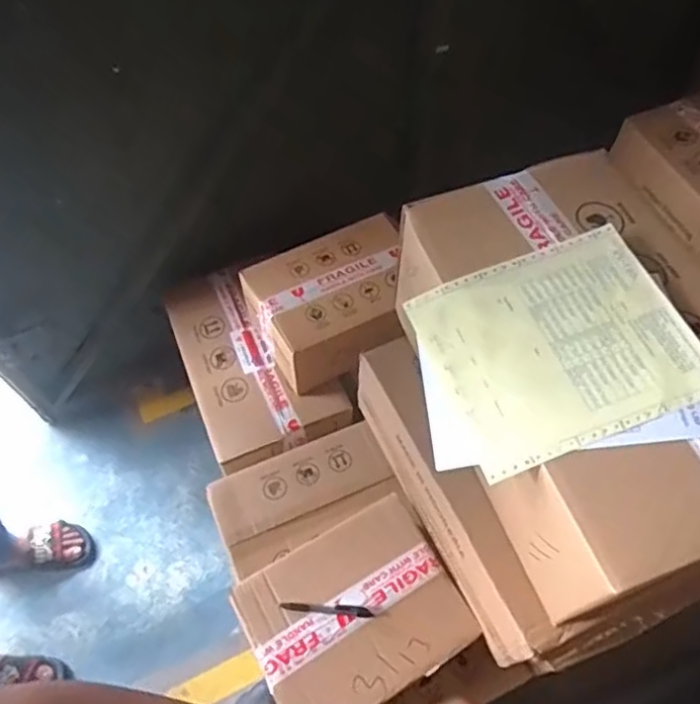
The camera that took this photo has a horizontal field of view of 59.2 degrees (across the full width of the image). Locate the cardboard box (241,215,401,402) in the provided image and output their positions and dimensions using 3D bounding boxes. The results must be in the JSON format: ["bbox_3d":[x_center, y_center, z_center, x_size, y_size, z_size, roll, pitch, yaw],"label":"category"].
[{"bbox_3d":[-0.026,-0.116,1.379,0.367,0.192,0.257,-24,61,-13],"label":"cardboard box"}]

